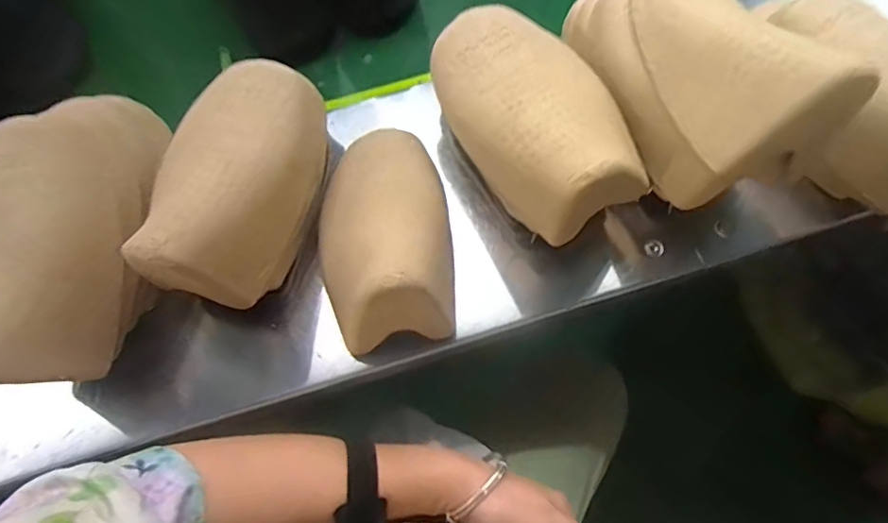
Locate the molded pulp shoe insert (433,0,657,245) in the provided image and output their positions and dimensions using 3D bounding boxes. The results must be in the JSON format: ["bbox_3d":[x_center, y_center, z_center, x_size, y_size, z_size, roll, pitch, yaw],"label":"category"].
[{"bbox_3d":[0.062,-0.113,0.371,0.105,0.076,0.184,-27,71,-9],"label":"molded pulp shoe insert"}]

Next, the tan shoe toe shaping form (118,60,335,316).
[{"bbox_3d":[-0.146,-0.057,0.368,0.091,0.084,0.166,15,71,7],"label":"tan shoe toe shaping form"}]

